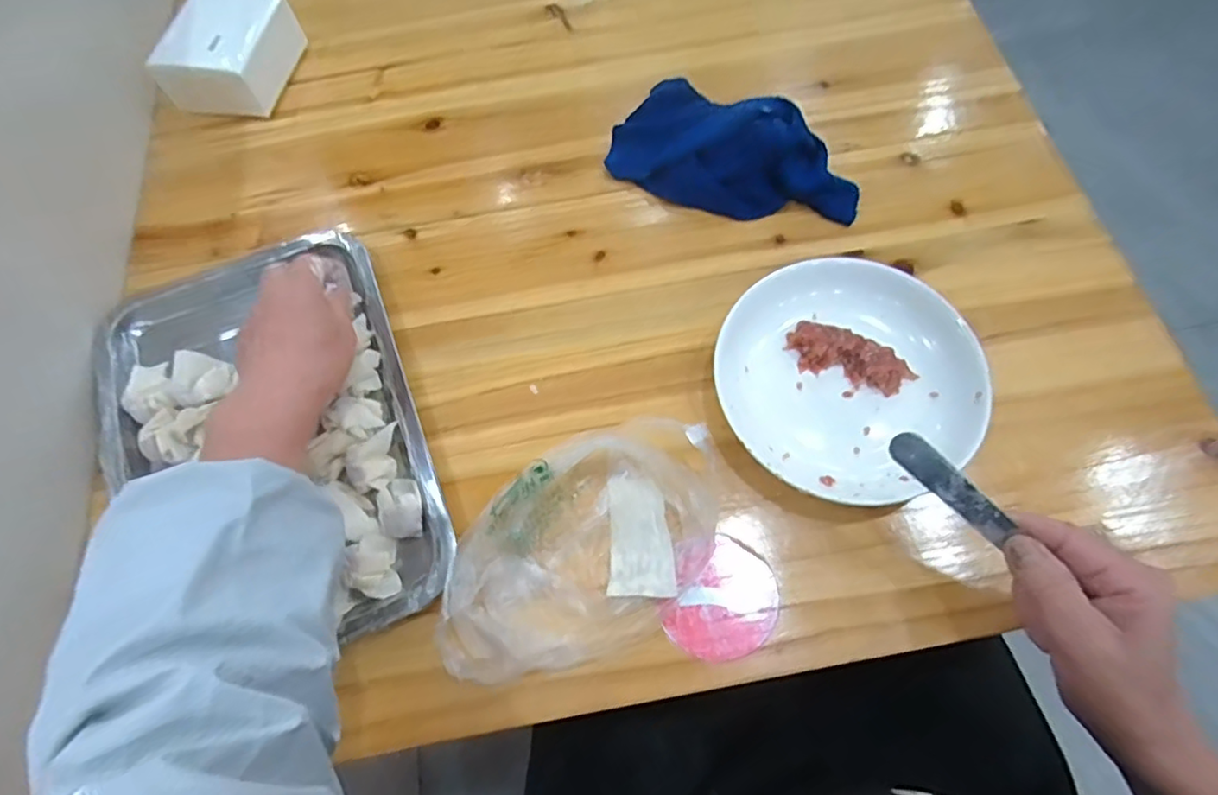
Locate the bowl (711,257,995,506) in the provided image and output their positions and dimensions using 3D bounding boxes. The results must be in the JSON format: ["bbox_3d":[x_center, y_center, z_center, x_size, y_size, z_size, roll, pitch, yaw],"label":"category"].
[{"bbox_3d":[0.164,-0.013,0.435,0.171,0.038,0.165,-1,65,2],"label":"bowl"}]

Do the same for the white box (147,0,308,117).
[{"bbox_3d":[-0.347,-0.315,0.578,0.092,0.056,0.114,8,65,6],"label":"white box"}]

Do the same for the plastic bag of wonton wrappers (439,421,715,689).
[{"bbox_3d":[-0.015,0.092,0.386,0.189,0.044,0.111,-38,69,-15],"label":"plastic bag of wonton wrappers"}]

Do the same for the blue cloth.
[{"bbox_3d":[0.101,-0.195,0.511,0.205,0.047,0.103,30,69,15],"label":"blue cloth"}]

